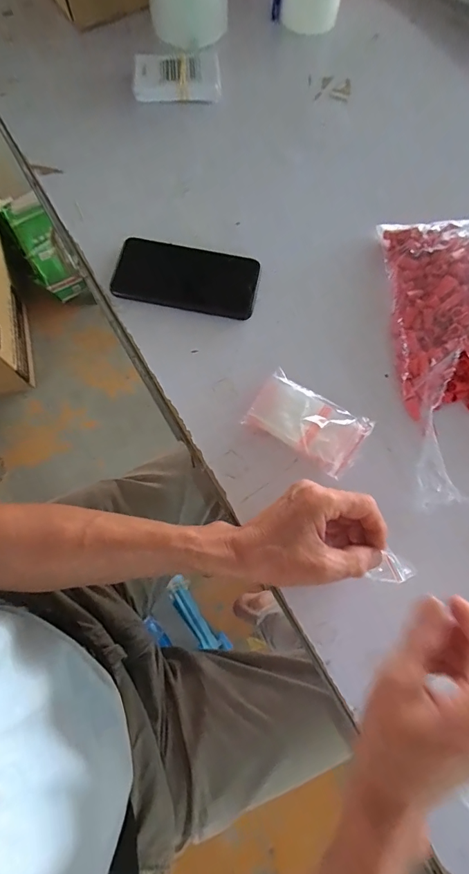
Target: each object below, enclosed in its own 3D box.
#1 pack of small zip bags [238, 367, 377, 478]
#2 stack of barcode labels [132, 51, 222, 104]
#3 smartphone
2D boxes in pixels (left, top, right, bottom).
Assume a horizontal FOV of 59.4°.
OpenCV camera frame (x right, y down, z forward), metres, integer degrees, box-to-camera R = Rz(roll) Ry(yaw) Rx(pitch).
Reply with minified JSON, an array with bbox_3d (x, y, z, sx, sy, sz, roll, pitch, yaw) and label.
[{"bbox_3d":[0.073,-0.015,0.409,0.108,0.023,0.065,33,76,9],"label":"pack of small zip bags"},{"bbox_3d":[-0.076,-0.481,0.544,0.116,0.016,0.075,-5,74,-2],"label":"stack of barcode labels"},{"bbox_3d":[-0.054,-0.176,0.458,0.157,0.011,0.075,10,74,3],"label":"smartphone"}]

